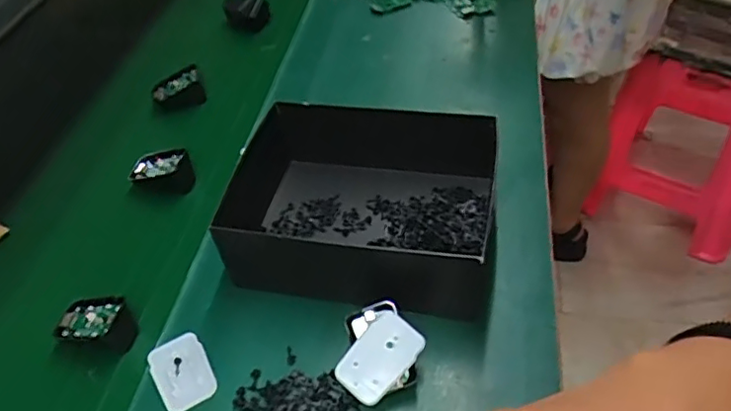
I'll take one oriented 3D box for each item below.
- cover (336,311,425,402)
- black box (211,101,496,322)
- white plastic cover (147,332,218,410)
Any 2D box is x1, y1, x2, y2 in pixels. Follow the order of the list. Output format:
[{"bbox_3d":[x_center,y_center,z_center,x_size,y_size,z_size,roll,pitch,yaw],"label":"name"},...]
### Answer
[{"bbox_3d":[0.011,0.119,0.457,0.044,0.006,0.068,36,73,17],"label":"cover"},{"bbox_3d":[-0.008,-0.003,0.564,0.253,0.087,0.188,6,48,10],"label":"black box"},{"bbox_3d":[-0.154,0.139,0.492,0.046,0.004,0.068,-25,50,-17],"label":"white plastic cover"}]

